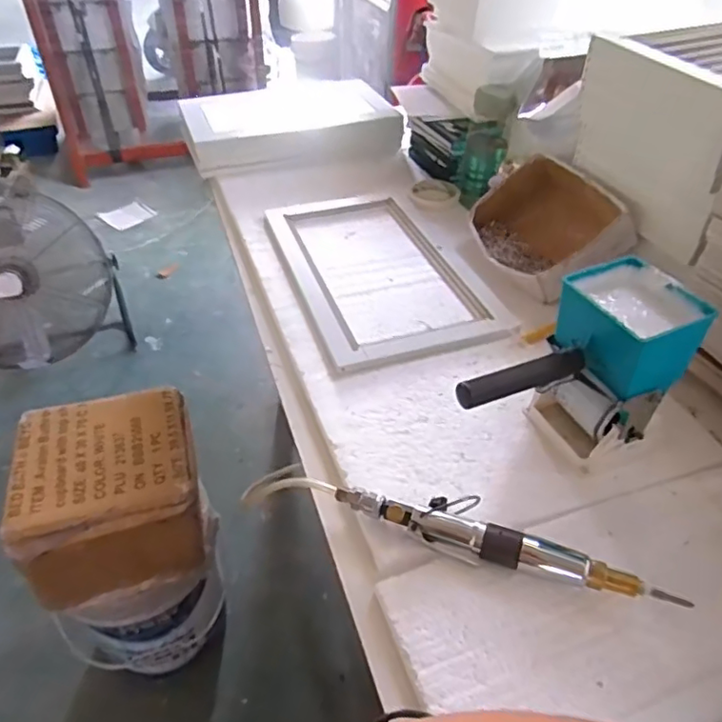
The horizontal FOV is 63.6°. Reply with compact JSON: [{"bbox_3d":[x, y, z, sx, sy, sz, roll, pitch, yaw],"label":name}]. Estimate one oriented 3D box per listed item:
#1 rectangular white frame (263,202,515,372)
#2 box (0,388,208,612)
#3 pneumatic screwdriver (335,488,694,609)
[{"bbox_3d":[0.012,-0.151,0.889,0.241,0.016,0.445,-13,43,-15],"label":"rectangular white frame"},{"bbox_3d":[-0.410,0.223,0.980,0.268,0.176,0.303,-12,43,-14],"label":"box"},{"bbox_3d":[0.127,0.161,0.531,0.313,0.036,0.052,15,44,16],"label":"pneumatic screwdriver"}]

